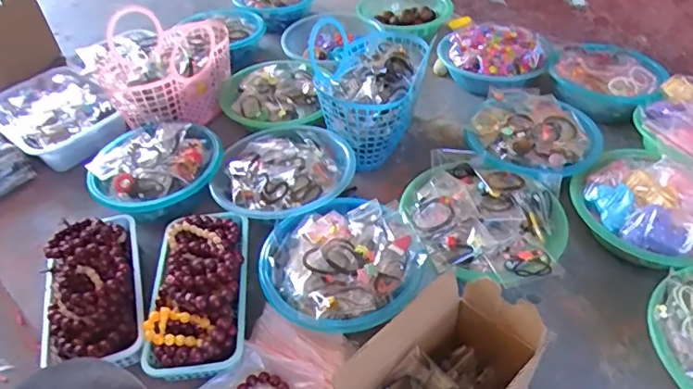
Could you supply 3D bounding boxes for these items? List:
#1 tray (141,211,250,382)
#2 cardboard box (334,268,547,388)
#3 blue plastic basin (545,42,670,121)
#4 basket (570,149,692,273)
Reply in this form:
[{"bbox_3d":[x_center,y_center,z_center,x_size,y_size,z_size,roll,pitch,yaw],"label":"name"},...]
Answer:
[{"bbox_3d":[-0.208,0.117,0.721,0.132,0.064,0.252,-6,44,-3],"label":"tray"},{"bbox_3d":[0.099,0.211,0.552,0.130,0.173,0.196,31,53,30],"label":"cardboard box"},{"bbox_3d":[0.523,-0.238,1.046,0.198,0.078,0.180,-2,44,2],"label":"blue plastic basin"},{"bbox_3d":[0.465,0.016,0.776,0.198,0.073,0.227,-23,47,-20],"label":"basket"}]

